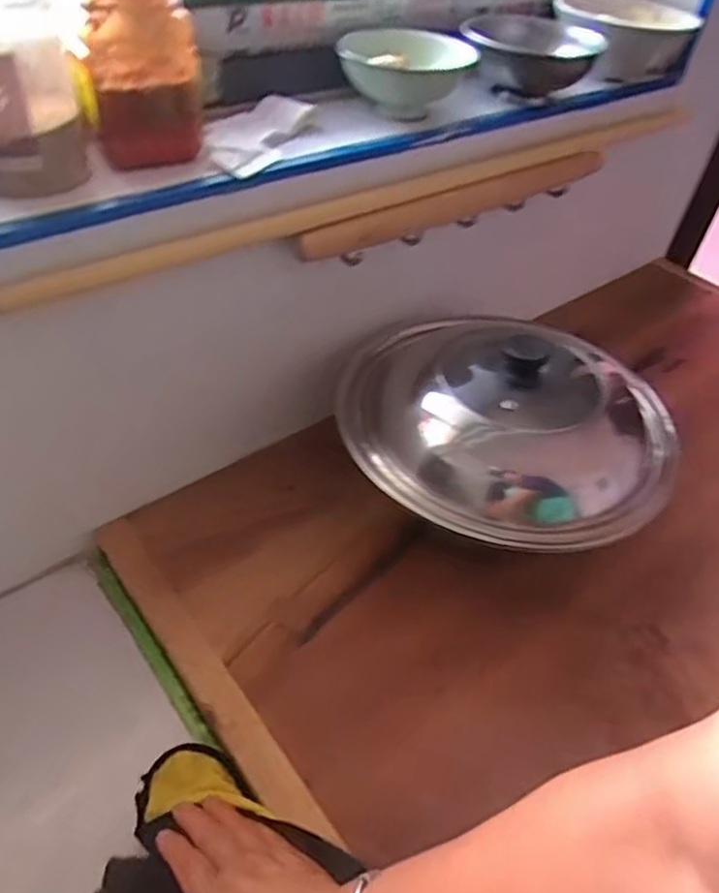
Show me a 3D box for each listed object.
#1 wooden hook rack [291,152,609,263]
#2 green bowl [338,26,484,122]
[{"bbox_3d":[0.121,-0.259,0.667,0.441,0.044,0.020,-27,53,-30],"label":"wooden hook rack"},{"bbox_3d":[0.046,-0.364,0.615,0.123,0.056,0.123,16,45,9],"label":"green bowl"}]

